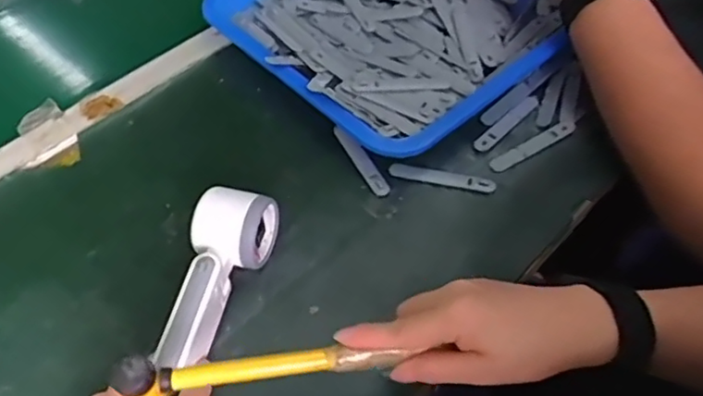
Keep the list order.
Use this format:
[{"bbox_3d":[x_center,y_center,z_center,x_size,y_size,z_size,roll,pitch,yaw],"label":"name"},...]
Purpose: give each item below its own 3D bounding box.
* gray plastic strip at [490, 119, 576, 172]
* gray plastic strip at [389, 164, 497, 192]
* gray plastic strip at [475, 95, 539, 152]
[{"bbox_3d":[0.169,-0.049,0.587,0.093,0.004,0.017,-28,50,-15],"label":"gray plastic strip"},{"bbox_3d":[0.082,-0.019,0.568,0.094,0.006,0.014,12,52,12],"label":"gray plastic strip"},{"bbox_3d":[0.150,-0.073,0.605,0.093,0.004,0.015,-38,59,-25],"label":"gray plastic strip"}]

